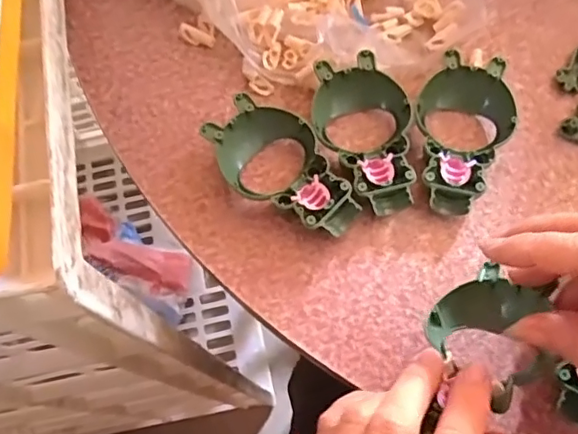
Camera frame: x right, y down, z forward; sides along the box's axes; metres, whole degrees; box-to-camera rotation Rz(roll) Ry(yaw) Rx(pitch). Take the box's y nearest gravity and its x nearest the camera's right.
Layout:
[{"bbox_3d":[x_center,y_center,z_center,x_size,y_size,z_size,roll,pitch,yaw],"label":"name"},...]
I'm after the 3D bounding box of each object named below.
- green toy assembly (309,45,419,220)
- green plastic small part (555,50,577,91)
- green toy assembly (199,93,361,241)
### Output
[{"bbox_3d":[0.048,-0.050,0.349,0.058,0.026,0.104,-11,67,-2],"label":"green toy assembly"},{"bbox_3d":[0.193,-0.100,0.372,0.019,0.013,0.039,36,73,16],"label":"green plastic small part"},{"bbox_3d":[-0.002,-0.030,0.342,0.100,0.026,0.055,36,73,16],"label":"green toy assembly"}]

